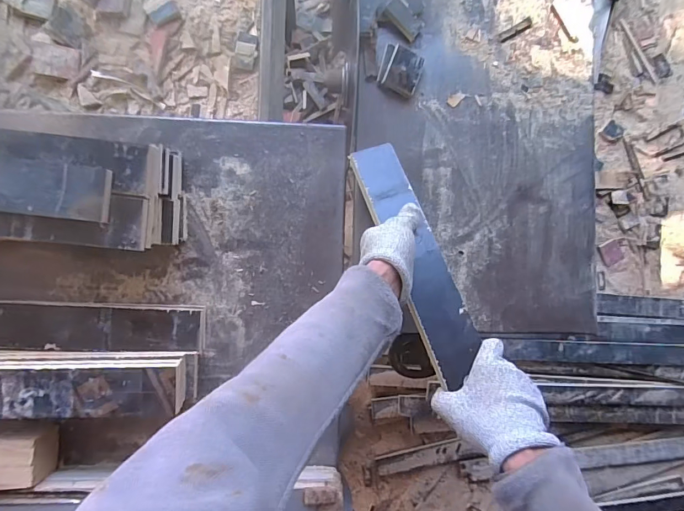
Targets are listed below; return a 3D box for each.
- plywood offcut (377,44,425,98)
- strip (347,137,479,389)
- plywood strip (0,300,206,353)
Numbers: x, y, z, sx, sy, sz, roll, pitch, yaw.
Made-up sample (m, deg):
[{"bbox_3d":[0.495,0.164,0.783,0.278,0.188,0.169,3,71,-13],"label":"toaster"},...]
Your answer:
[{"bbox_3d":[0.090,-0.283,0.617,0.060,0.011,0.064,21,86,-2],"label":"plywood offcut"},{"bbox_3d":[0.094,-0.006,0.529,0.066,0.018,0.333,-17,70,-4],"label":"strip"},{"bbox_3d":[-0.392,0.098,0.568,0.393,0.025,0.065,3,89,-6],"label":"plywood strip"}]

